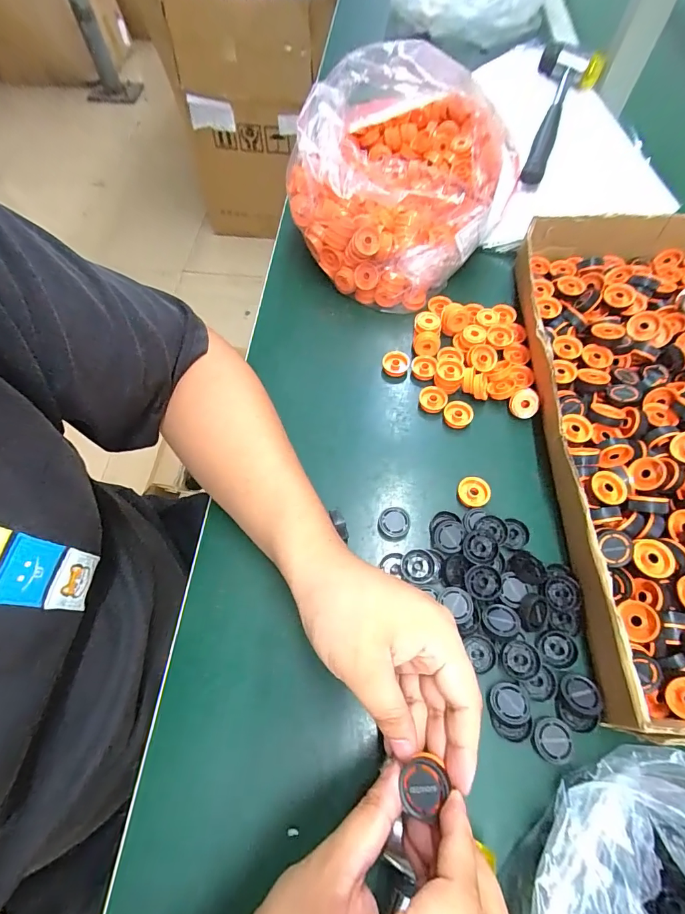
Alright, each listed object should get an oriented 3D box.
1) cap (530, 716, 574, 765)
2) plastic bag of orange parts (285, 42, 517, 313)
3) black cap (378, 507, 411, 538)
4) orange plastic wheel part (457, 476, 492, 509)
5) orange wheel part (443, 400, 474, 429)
[{"bbox_3d":[0.136,0.183,0.270,0.025,0.006,0.026,0,63,1],"label":"cap"},{"bbox_3d":[0.061,-0.297,0.429,0.205,0.177,0.225,27,67,13],"label":"plastic bag of orange parts"},{"bbox_3d":[0.042,0.054,0.339,0.026,0.010,0.025,0,63,1],"label":"black cap"},{"bbox_3d":[0.110,0.030,0.348,0.026,0.007,0.025,5,63,3],"label":"orange plastic wheel part"},{"bbox_3d":[0.107,-0.039,0.382,0.025,0.009,0.025,0,63,1],"label":"orange wheel part"}]

